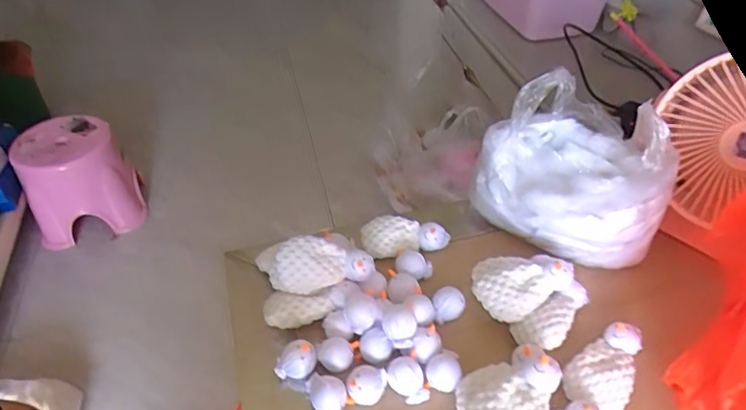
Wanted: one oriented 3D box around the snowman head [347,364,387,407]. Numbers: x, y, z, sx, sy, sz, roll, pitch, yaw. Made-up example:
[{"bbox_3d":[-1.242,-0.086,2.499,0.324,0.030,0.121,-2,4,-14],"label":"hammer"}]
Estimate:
[{"bbox_3d":[-0.005,0.130,0.363,0.025,0.025,0.026,1,43,0],"label":"snowman head"}]

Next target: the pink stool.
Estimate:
[{"bbox_3d":[-0.798,-0.071,1.404,0.261,0.269,0.238,-14,45,-15],"label":"pink stool"}]

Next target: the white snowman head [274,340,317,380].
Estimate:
[{"bbox_3d":[-0.056,0.116,0.374,0.027,0.027,0.022,15,45,15],"label":"white snowman head"}]

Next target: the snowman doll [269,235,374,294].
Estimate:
[{"bbox_3d":[-0.040,0.046,0.395,0.078,0.037,0.027,-8,44,-9],"label":"snowman doll"}]

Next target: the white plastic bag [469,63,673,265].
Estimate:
[{"bbox_3d":[0.172,-0.031,0.429,0.128,0.139,0.124,-11,44,-13],"label":"white plastic bag"}]

